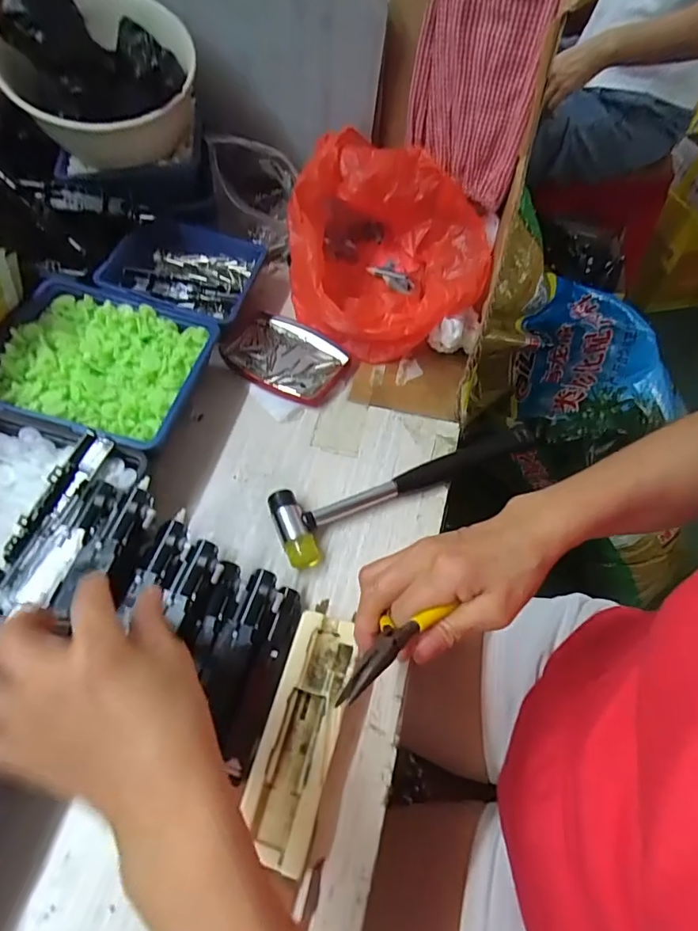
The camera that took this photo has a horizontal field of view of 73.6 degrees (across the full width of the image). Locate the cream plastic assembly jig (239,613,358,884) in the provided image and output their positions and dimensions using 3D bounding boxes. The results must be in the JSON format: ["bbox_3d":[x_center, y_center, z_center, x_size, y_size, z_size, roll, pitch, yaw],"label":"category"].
[{"bbox_3d":[-0.029,0.167,0.300,0.045,0.022,0.134,14,60,9],"label":"cream plastic assembly jig"}]

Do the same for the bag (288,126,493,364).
[{"bbox_3d":[0.040,-0.215,0.469,0.188,0.118,0.202,10,59,6],"label":"bag"}]

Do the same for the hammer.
[{"bbox_3d":[0.052,0.014,0.392,0.232,0.022,0.061,-21,61,-12],"label":"hammer"}]

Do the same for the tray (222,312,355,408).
[{"bbox_3d":[-0.065,-0.110,0.472,0.134,0.013,0.086,31,64,17],"label":"tray"}]

